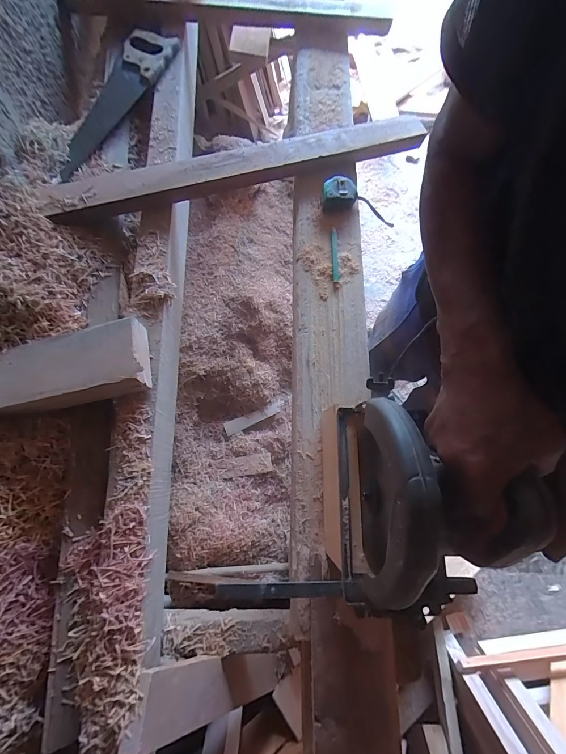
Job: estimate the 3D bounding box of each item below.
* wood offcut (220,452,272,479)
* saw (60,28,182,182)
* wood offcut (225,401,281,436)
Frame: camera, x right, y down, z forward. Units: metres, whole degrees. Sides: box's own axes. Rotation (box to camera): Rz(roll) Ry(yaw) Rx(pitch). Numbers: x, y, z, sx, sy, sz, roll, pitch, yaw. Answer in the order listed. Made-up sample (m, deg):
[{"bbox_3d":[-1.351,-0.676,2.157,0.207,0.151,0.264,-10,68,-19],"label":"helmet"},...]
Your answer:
[{"bbox_3d":[-0.128,0.309,1.129,0.173,0.021,0.065,-9,73,-5],"label":"wood offcut"},{"bbox_3d":[-0.384,-0.619,0.733,0.118,0.039,0.503,17,72,3],"label":"saw"},{"bbox_3d":[-0.112,0.153,1.201,0.216,0.015,0.048,-22,91,-16],"label":"wood offcut"}]

